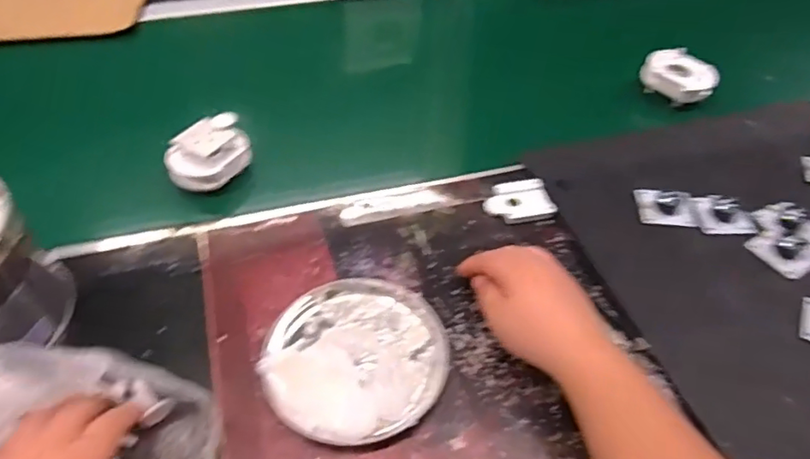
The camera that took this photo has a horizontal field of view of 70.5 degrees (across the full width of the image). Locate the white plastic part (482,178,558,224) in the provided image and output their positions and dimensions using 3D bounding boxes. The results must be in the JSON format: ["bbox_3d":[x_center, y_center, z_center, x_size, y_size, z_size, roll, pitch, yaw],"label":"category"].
[{"bbox_3d":[0.100,-0.027,0.508,0.057,0.008,0.046,-9,49,-9],"label":"white plastic part"}]

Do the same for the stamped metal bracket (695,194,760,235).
[{"bbox_3d":[0.285,-0.014,0.507,0.048,0.015,0.046,5,48,3],"label":"stamped metal bracket"}]

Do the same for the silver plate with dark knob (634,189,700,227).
[{"bbox_3d":[0.237,-0.021,0.516,0.051,0.012,0.040,8,48,5],"label":"silver plate with dark knob"}]

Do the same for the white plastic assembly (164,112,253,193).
[{"bbox_3d":[-0.184,-0.070,0.539,0.075,0.040,0.050,-27,54,-24],"label":"white plastic assembly"}]

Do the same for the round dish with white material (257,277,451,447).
[{"bbox_3d":[-0.036,0.088,0.411,0.127,0.018,0.126,1,48,-1],"label":"round dish with white material"}]

